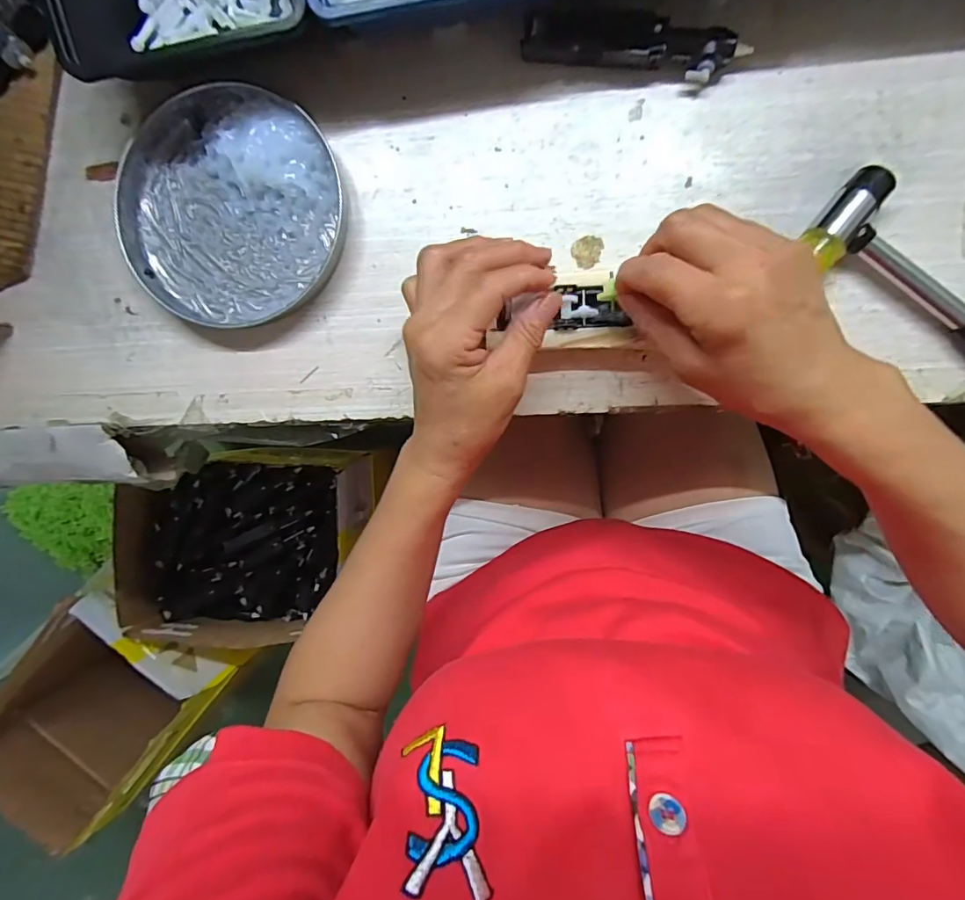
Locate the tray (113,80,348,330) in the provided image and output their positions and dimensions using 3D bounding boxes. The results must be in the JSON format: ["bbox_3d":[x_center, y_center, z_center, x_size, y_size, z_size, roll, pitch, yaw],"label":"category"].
[{"bbox_3d":[-0.159,-0.154,0.319,0.143,0.020,0.140,0,94,4],"label":"tray"}]

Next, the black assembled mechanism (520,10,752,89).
[{"bbox_3d":[0.087,-0.233,0.288,0.124,0.020,0.025,8,95,4],"label":"black assembled mechanism"}]

